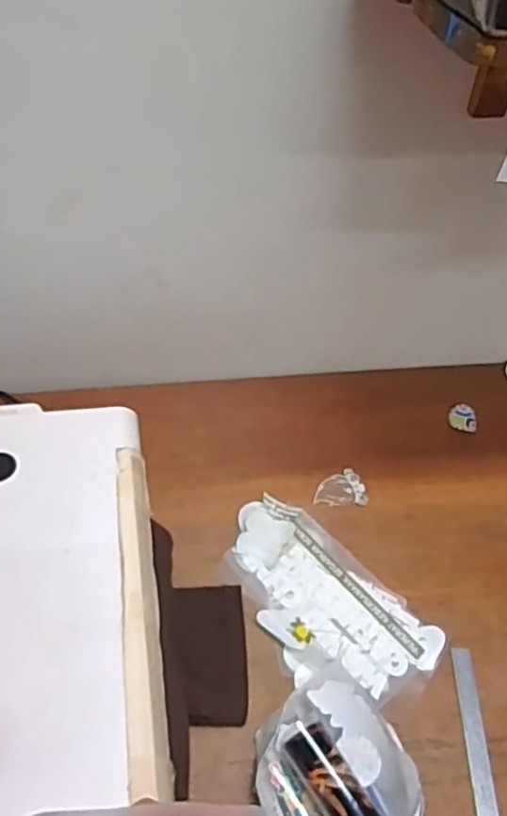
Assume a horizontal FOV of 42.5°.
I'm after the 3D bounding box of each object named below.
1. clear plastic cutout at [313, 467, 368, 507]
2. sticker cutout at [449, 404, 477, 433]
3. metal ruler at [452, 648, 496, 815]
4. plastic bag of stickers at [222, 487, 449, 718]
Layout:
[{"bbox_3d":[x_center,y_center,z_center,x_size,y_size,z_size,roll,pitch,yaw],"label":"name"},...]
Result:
[{"bbox_3d":[0.130,0.124,1.001,0.082,0.008,0.061,-2,50,-10],"label":"clear plastic cutout"},{"bbox_3d":[0.359,0.016,1.114,0.047,0.018,0.048,17,51,9],"label":"sticker cutout"},{"bbox_3d":[0.263,0.442,0.742,0.026,0.008,0.328,-1,51,5],"label":"metal ruler"},{"bbox_3d":[0.090,0.252,0.875,0.177,0.021,0.311,-27,58,-27],"label":"plastic bag of stickers"}]

